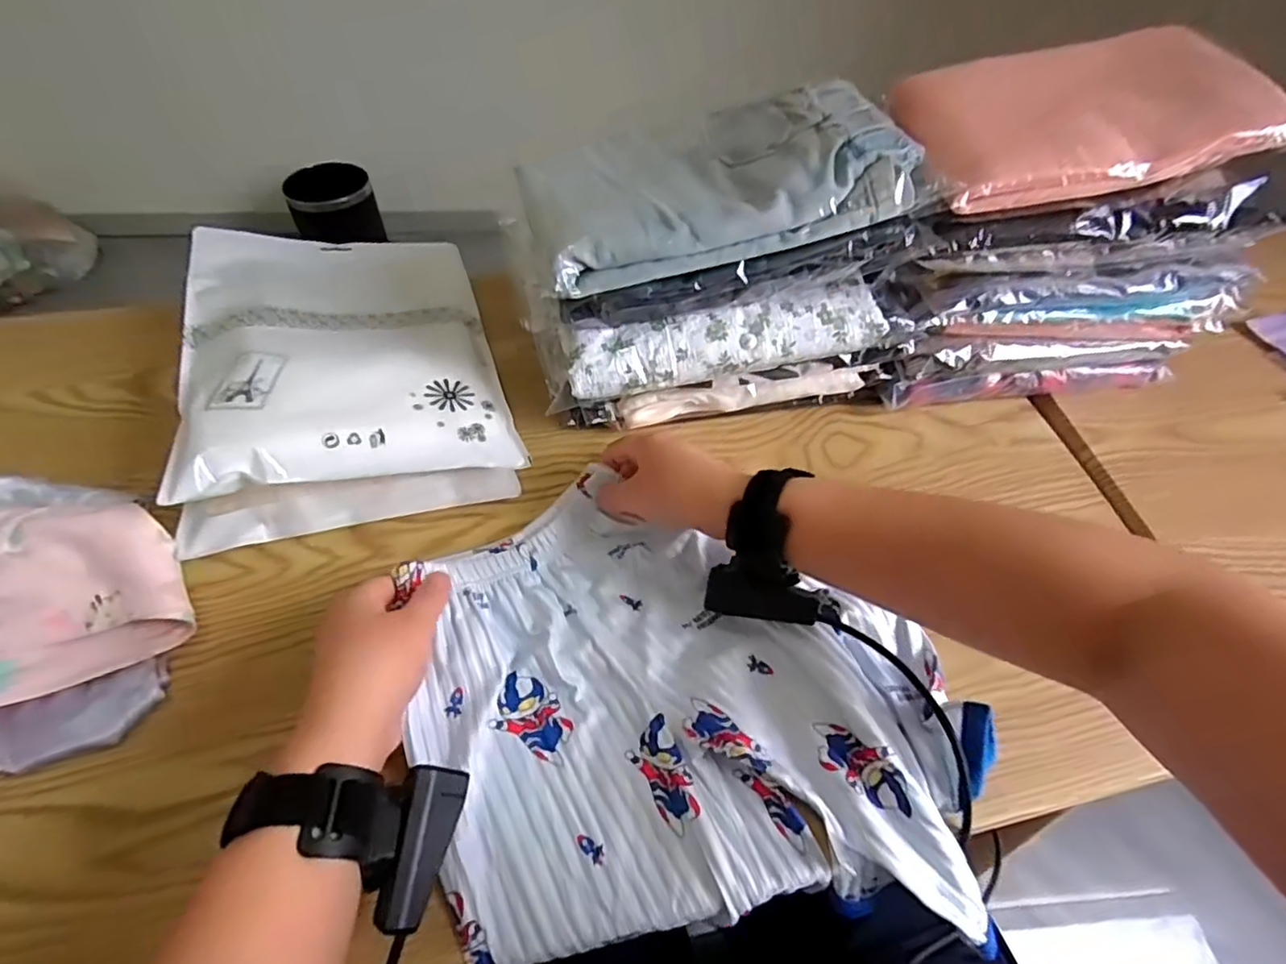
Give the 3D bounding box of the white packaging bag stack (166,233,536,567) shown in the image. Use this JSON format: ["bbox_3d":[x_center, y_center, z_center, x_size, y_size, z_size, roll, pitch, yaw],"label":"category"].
[{"bbox_3d":[-0.253,-0.124,0.530,0.231,0.071,0.347,-14,54,-13],"label":"white packaging bag stack"}]

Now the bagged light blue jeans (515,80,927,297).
[{"bbox_3d":[0.049,-0.228,0.466,0.267,0.032,0.175,-16,52,0],"label":"bagged light blue jeans"}]

